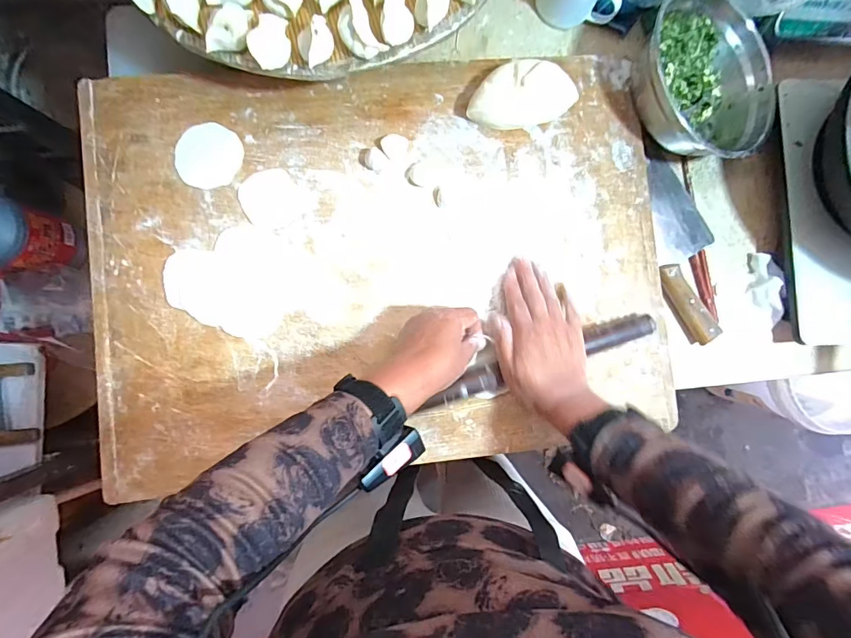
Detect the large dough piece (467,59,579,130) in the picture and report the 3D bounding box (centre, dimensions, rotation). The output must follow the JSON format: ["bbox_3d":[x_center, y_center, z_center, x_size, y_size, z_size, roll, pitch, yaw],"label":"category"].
[{"bbox_3d":[0.117,-0.274,0.517,0.134,0.045,0.068,-10,92,-5],"label":"large dough piece"}]

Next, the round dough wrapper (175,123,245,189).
[{"bbox_3d":[-0.256,-0.193,0.507,0.074,0.004,0.077,0,87,-4],"label":"round dough wrapper"}]

